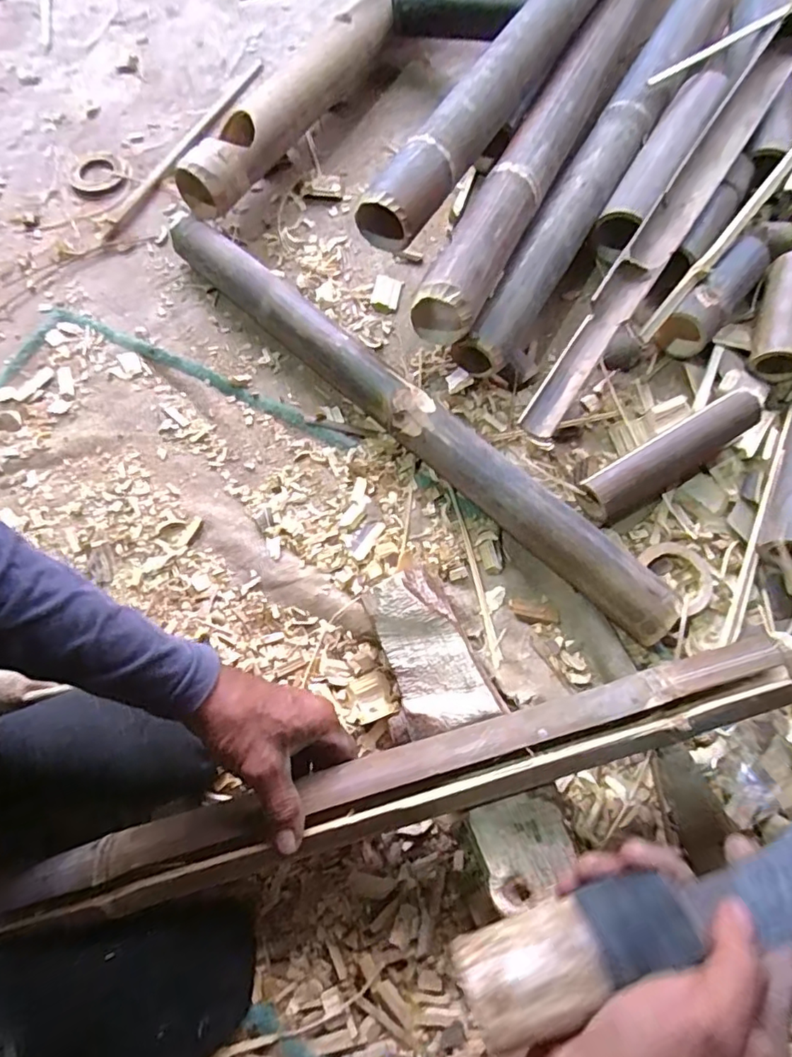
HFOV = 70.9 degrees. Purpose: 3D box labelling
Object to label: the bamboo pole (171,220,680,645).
[{"bbox_3d":[0.001,-0.120,0.566,0.641,0.065,0.050,42,75,12],"label":"bamboo pole"}]

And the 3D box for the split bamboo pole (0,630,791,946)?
[{"bbox_3d":[-0.004,0.191,0.412,0.618,0.025,0.050,-17,72,0],"label":"split bamboo pole"}]

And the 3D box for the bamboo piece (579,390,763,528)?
[{"bbox_3d":[0.277,-0.069,0.562,0.197,0.053,0.048,-29,74,-11],"label":"bamboo piece"}]

